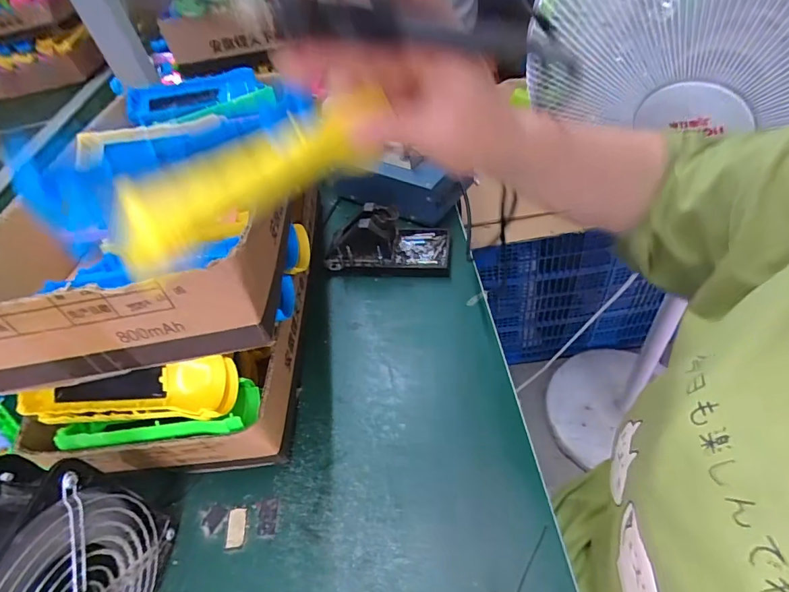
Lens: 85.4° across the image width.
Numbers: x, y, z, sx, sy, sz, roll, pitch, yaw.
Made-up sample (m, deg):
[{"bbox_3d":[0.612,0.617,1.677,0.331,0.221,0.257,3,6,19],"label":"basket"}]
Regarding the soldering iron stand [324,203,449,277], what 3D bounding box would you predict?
[{"bbox_3d":[-0.009,-0.074,0.536,0.153,0.069,0.077,1,49,10],"label":"soldering iron stand"}]

